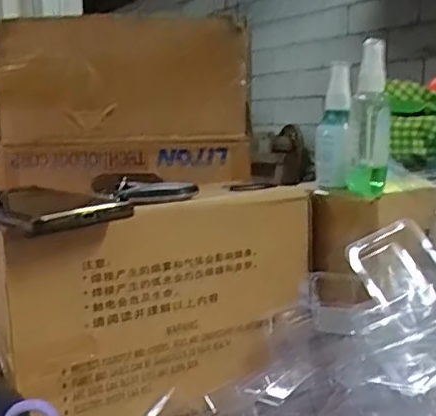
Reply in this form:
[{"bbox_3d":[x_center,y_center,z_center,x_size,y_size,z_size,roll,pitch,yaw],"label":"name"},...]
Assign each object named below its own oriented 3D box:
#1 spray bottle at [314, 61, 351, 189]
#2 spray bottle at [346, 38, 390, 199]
[{"bbox_3d":[0.111,-0.078,0.555,0.031,0.119,0.026,1,10,8],"label":"spray bottle"},{"bbox_3d":[0.141,-0.084,0.527,0.034,0.129,0.040,3,10,16],"label":"spray bottle"}]

